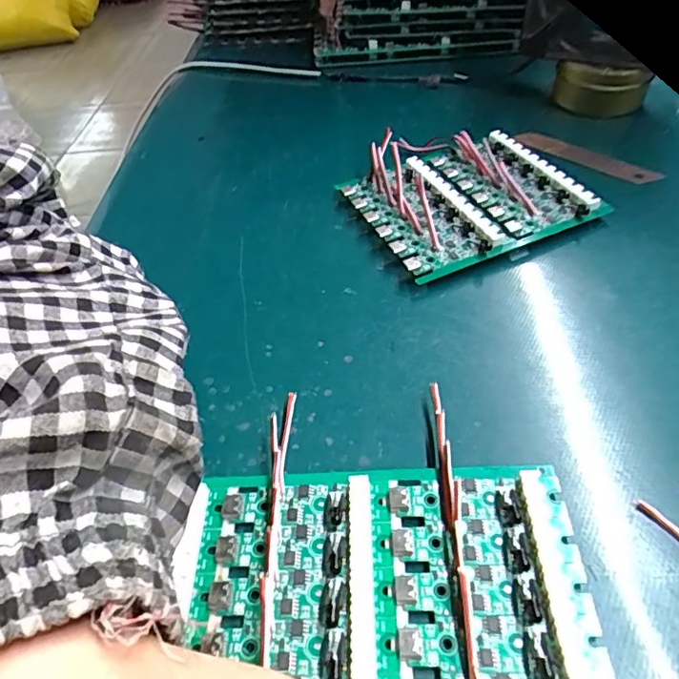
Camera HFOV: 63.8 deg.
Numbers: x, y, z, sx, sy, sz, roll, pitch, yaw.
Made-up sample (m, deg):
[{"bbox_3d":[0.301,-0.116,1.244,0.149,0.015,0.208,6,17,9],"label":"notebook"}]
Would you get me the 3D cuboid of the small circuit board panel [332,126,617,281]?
[{"bbox_3d":[0.069,-0.087,0.318,0.111,0.025,0.107,-21,49,-12],"label":"small circuit board panel"}]

